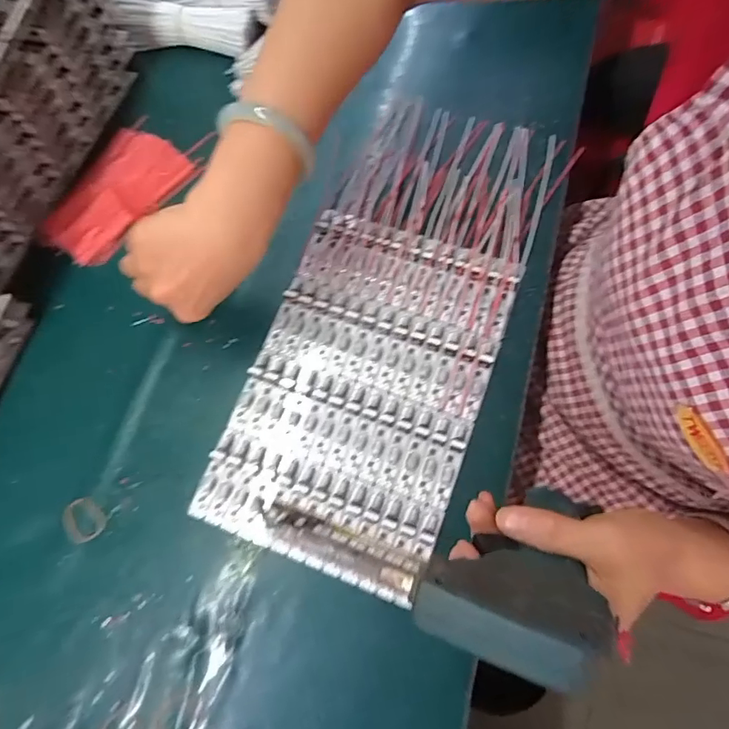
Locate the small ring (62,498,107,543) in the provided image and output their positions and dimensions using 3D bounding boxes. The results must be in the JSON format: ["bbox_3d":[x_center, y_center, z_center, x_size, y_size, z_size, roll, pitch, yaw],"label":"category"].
[{"bbox_3d":[-0.228,0.125,0.394,0.030,0.005,0.034,-31,74,-7],"label":"small ring"}]

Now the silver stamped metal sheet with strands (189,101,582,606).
[{"bbox_3d":[0.026,-0.046,0.425,0.189,0.022,0.428,22,75,9],"label":"silver stamped metal sheet with strands"}]

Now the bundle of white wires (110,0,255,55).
[{"bbox_3d":[-0.187,-0.355,0.510,0.141,0.031,0.043,14,74,7],"label":"bundle of white wires"}]

